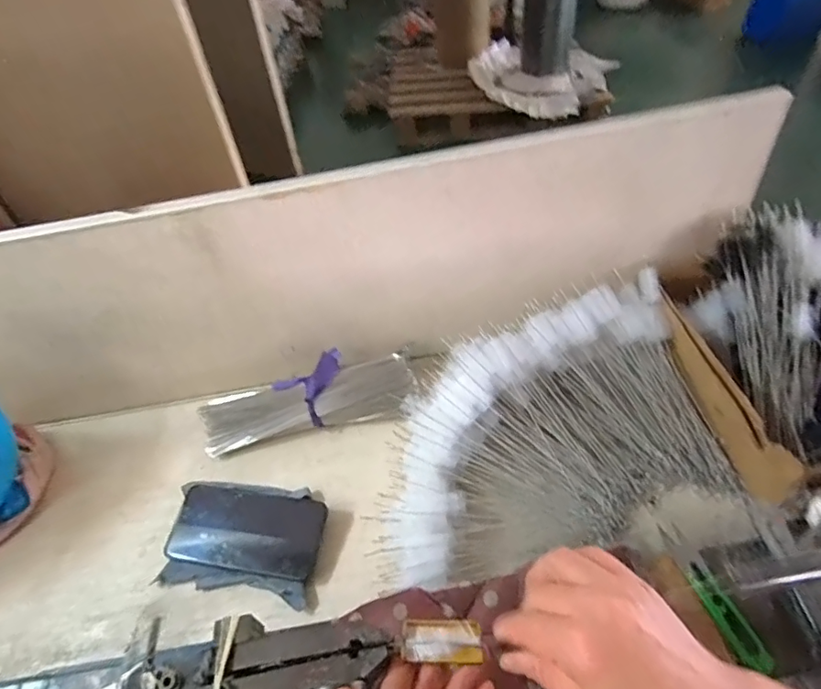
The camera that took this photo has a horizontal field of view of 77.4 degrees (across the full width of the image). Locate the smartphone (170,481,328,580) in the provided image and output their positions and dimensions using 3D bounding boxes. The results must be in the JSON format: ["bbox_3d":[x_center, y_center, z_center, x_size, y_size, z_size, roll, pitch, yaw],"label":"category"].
[{"bbox_3d":[-0.173,0.191,0.534,0.163,0.013,0.077,3,59,14],"label":"smartphone"}]

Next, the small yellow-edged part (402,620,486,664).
[{"bbox_3d":[0.020,0.187,0.323,0.050,0.007,0.025,2,47,5],"label":"small yellow-edged part"}]

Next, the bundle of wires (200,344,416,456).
[{"bbox_3d":[-0.120,0.068,0.614,0.258,0.070,0.075,-14,47,-6],"label":"bundle of wires"}]

